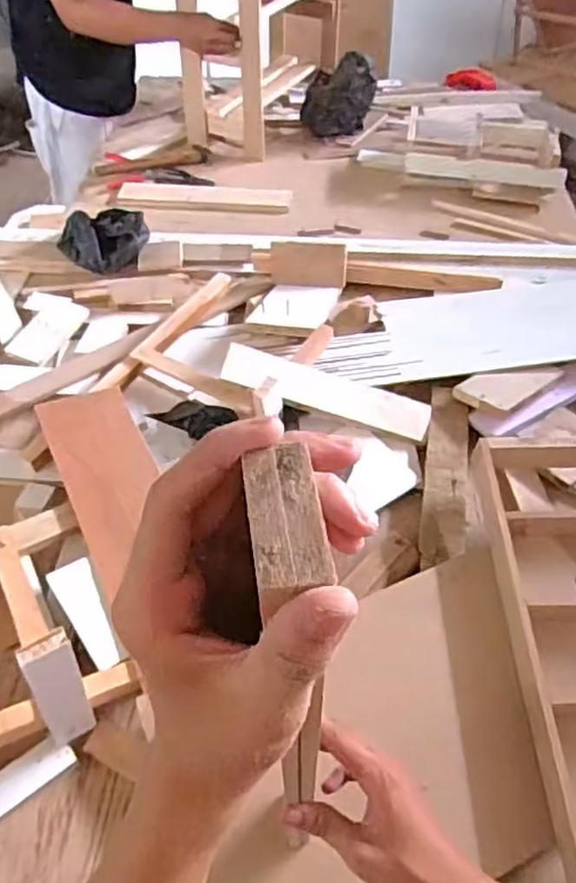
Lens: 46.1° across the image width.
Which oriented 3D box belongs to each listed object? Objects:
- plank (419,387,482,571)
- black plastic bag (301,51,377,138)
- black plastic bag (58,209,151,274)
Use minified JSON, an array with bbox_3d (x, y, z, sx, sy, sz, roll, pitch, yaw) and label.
[{"bbox_3d":[0.243,0.040,1.000,0.079,0.027,0.336,5,50,10],"label":"plank"},{"bbox_3d":[0.129,-0.902,1.768,0.189,0.164,0.181,2,48,2],"label":"black plastic bag"},{"bbox_3d":[-0.377,-0.425,1.394,0.144,0.099,0.164,-34,56,-27],"label":"black plastic bag"}]

